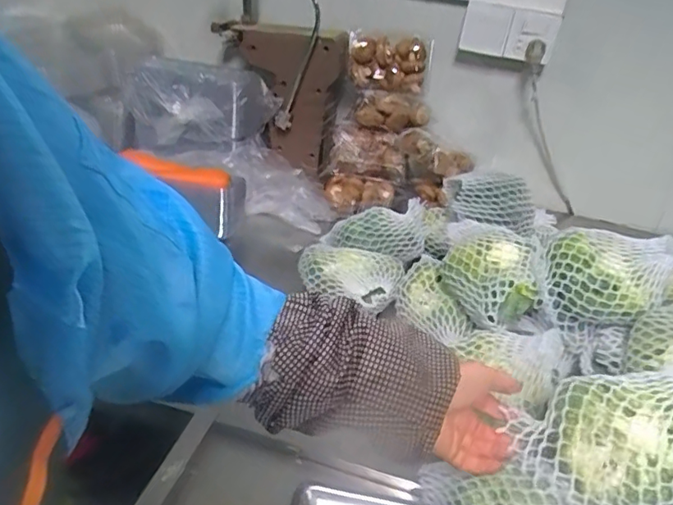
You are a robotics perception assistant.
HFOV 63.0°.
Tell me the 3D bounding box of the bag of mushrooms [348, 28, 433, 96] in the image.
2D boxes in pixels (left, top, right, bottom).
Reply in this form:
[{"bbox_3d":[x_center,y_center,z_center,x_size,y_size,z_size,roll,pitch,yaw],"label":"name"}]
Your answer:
[{"bbox_3d":[0.096,-0.348,1.005,0.147,0.094,0.082,9,33,2],"label":"bag of mushrooms"}]

